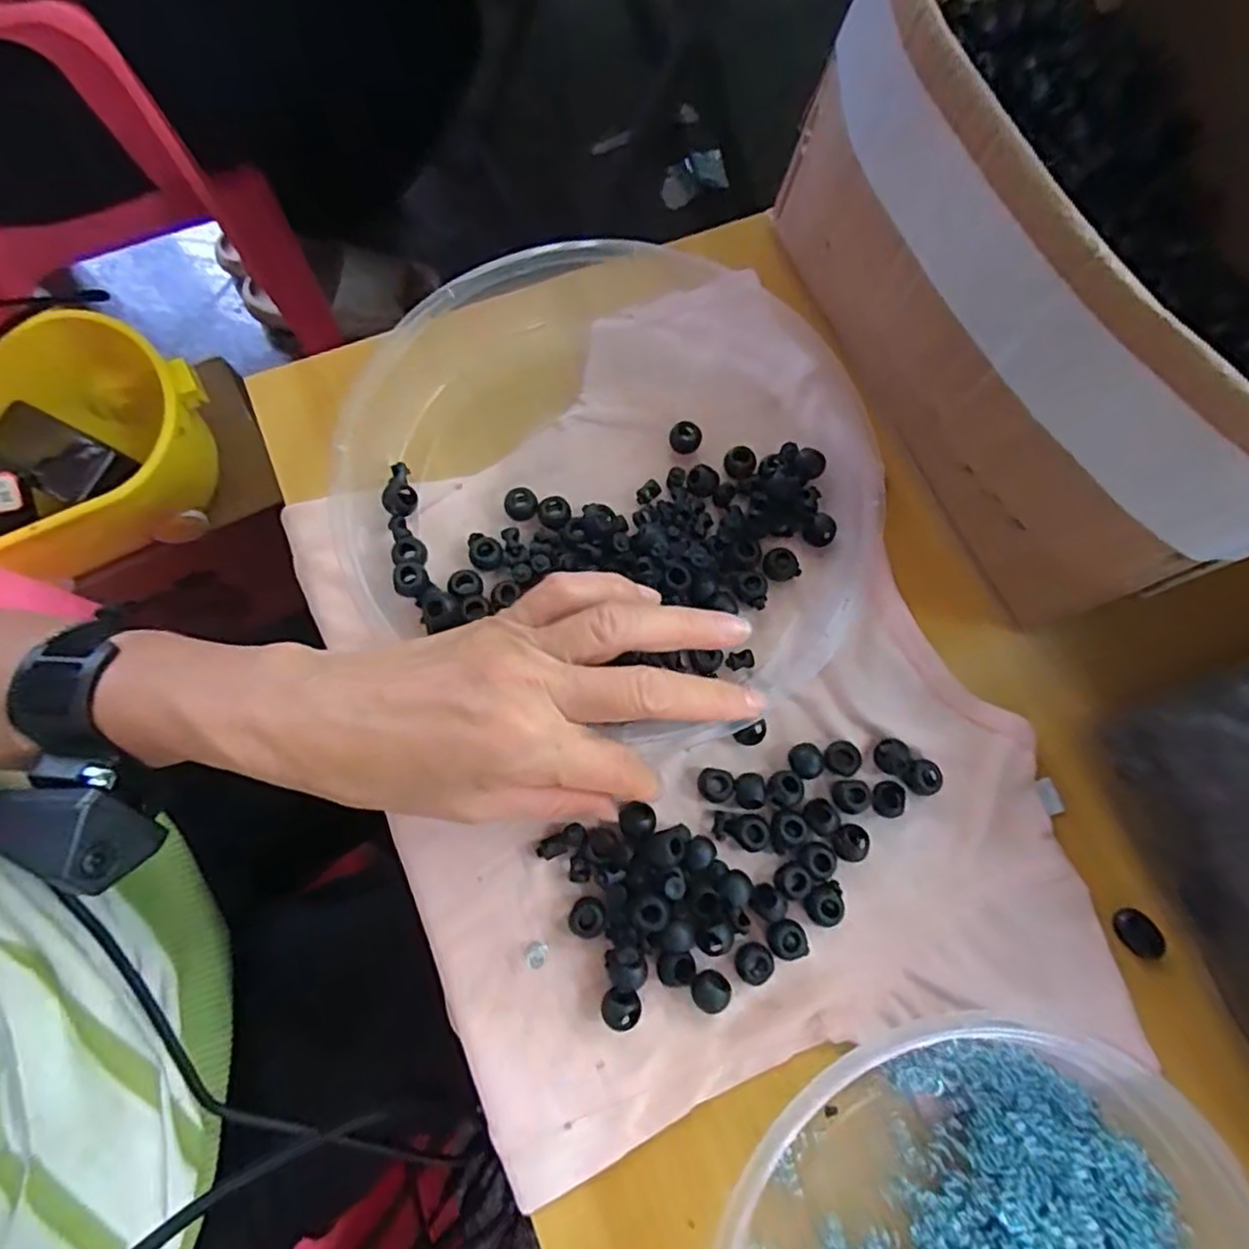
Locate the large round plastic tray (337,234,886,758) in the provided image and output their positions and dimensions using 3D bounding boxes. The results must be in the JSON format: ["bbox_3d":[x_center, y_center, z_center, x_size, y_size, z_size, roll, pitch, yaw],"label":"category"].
[{"bbox_3d":[0.004,-0.084,0.317,0.240,0.031,0.246,0,76,0],"label":"large round plastic tray"}]

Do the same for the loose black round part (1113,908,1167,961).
[{"bbox_3d":[0.222,0.134,0.284,0.012,0.009,0.021,-39,79,-10],"label":"loose black round part"}]

